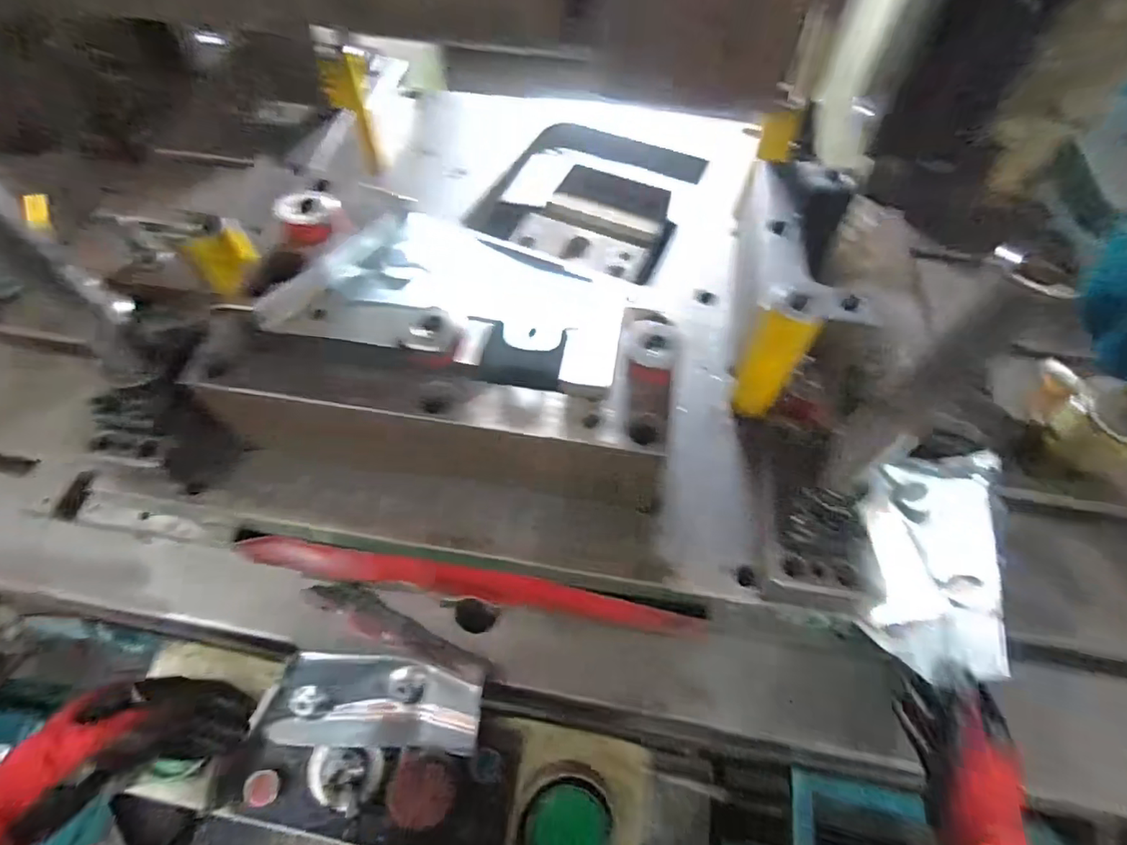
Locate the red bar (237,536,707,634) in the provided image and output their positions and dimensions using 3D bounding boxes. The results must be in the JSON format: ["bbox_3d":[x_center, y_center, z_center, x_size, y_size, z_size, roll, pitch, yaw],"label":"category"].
[{"bbox_3d":[-0.078,0.160,0.547,0.442,0.032,0.025,12,58,-6],"label":"red bar"}]

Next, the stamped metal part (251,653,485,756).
[{"bbox_3d":[-0.184,0.265,0.522,0.209,0.043,0.098,2,88,4],"label":"stamped metal part"}]

